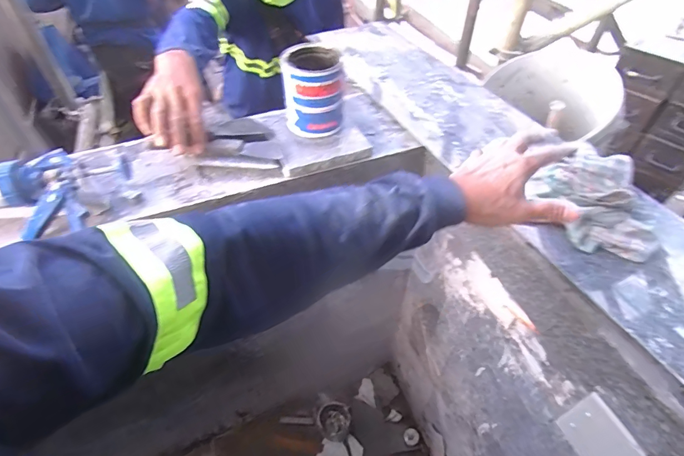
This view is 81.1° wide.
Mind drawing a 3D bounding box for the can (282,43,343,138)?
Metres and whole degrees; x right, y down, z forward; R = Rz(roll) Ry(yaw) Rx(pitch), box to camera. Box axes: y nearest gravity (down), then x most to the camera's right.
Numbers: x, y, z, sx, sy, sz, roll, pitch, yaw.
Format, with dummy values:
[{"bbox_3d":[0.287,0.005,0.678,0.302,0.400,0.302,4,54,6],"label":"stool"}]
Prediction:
[{"bbox_3d":[-0.048,-0.233,0.695,0.098,0.121,0.101,-7,49,-5],"label":"can"}]

